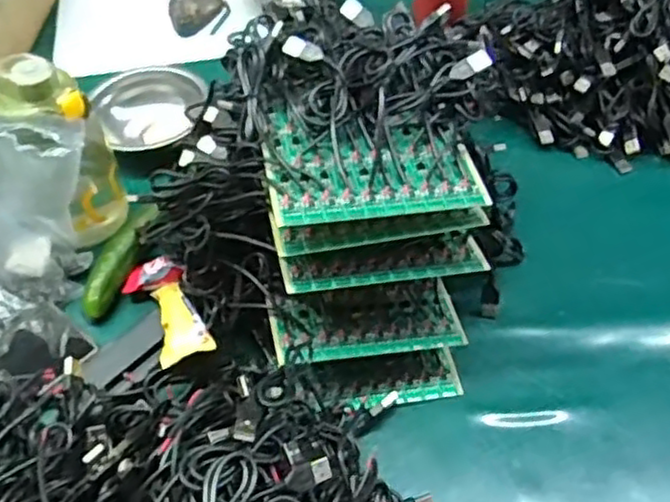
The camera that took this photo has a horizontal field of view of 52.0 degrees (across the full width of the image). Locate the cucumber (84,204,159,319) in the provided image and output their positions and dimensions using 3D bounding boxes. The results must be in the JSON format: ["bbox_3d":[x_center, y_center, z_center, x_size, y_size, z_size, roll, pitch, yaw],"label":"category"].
[{"bbox_3d":[-0.188,0.005,0.600,0.028,0.024,0.116,14,52,12],"label":"cucumber"}]

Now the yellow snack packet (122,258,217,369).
[{"bbox_3d":[-0.133,0.045,0.548,0.045,0.018,0.127,-23,37,-18],"label":"yellow snack packet"}]

